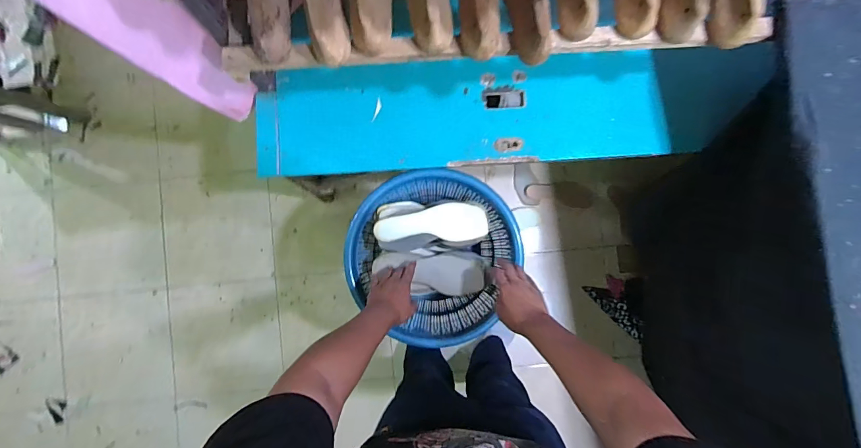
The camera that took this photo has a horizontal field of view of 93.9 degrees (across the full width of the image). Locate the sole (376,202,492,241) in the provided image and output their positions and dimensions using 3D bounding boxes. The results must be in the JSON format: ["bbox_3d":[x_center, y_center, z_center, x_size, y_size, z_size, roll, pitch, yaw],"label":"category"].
[{"bbox_3d":[0.003,-0.003,0.880,0.245,0.018,0.083,-1,88,0],"label":"sole"}]

